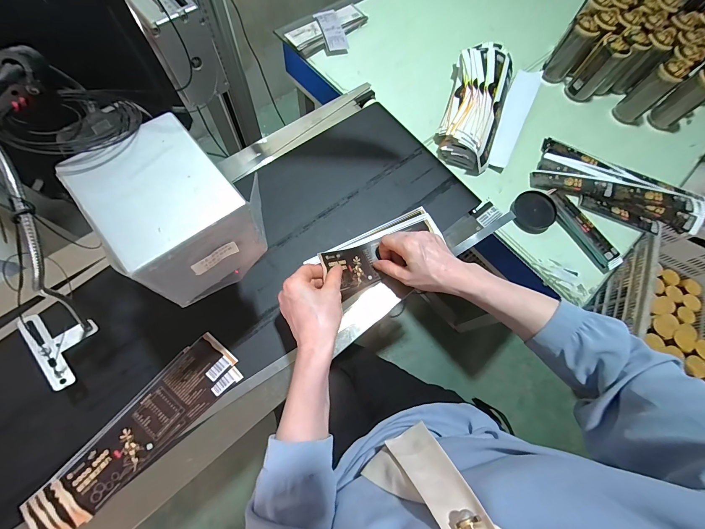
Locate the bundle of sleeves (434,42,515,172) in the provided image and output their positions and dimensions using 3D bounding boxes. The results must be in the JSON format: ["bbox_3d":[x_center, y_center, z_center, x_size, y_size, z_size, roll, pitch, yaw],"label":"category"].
[{"bbox_3d":[0.303,-0.400,0.746,0.138,0.089,0.370,20,68,2],"label":"bundle of sleeves"}]

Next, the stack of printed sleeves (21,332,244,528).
[{"bbox_3d":[-0.279,0.212,0.394,0.081,0.005,0.274,44,71,11],"label":"stack of printed sleeves"}]

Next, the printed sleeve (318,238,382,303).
[{"bbox_3d":[0.002,0.009,0.468,0.118,0.018,0.071,-16,85,-44],"label":"printed sleeve"}]

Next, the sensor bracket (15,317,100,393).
[{"bbox_3d":[-0.353,0.097,0.375,0.061,0.013,0.096,-30,83,-39],"label":"sensor bracket"}]

